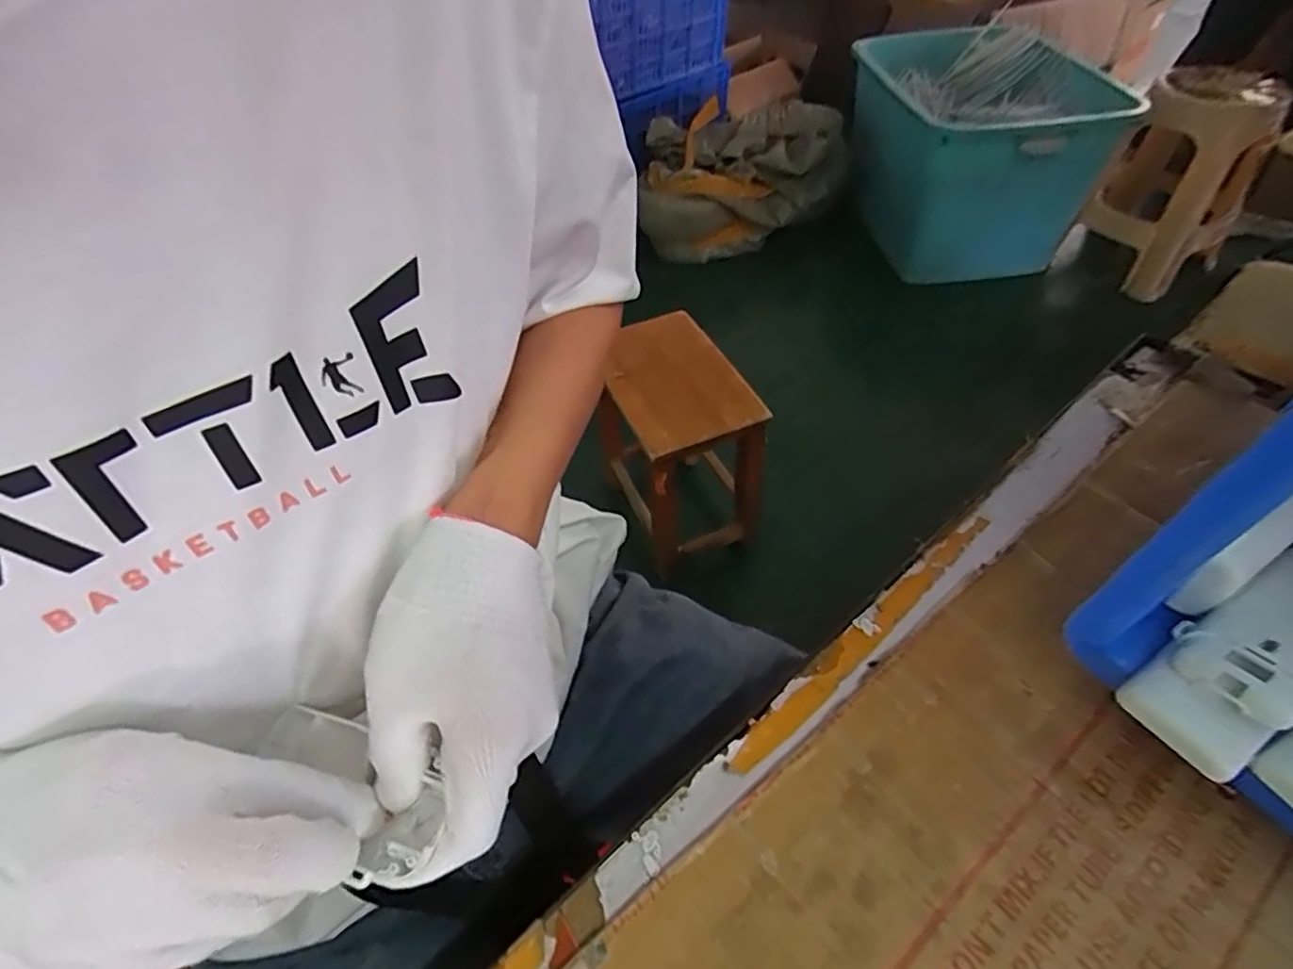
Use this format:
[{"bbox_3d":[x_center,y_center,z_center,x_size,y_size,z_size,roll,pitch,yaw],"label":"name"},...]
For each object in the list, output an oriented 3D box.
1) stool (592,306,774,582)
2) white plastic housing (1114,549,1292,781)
[{"bbox_3d":[0.060,-0.074,1.110,0.206,0.298,0.320,-20,51,-13],"label":"stool"},{"bbox_3d":[0.255,0.068,0.252,0.110,0.028,0.046,-38,54,-5],"label":"white plastic housing"}]

